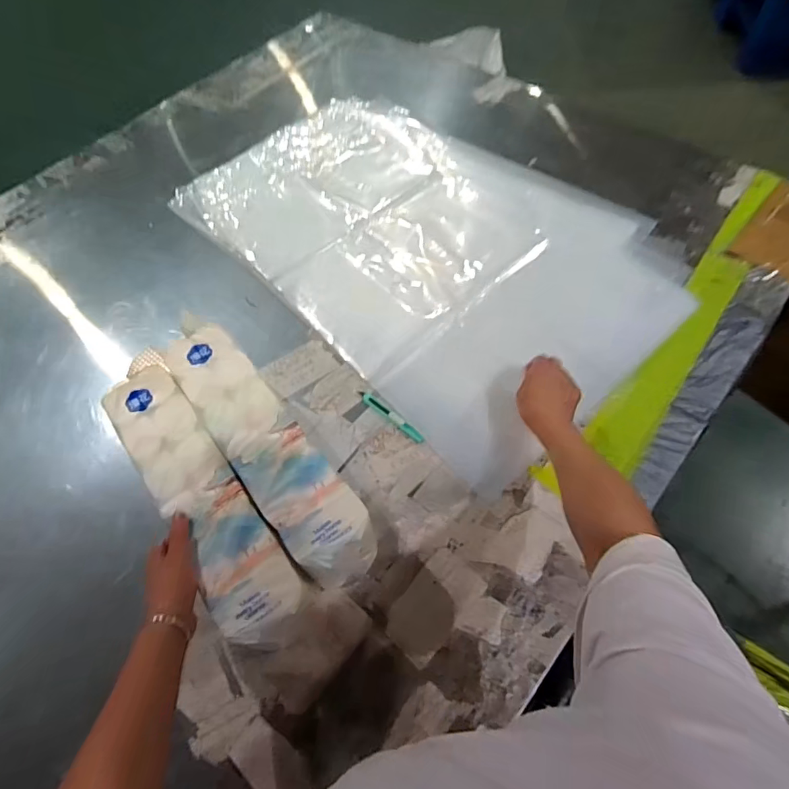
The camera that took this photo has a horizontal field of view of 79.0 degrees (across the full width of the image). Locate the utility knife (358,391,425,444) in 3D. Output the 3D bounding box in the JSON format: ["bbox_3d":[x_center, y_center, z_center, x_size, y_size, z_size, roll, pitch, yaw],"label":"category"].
[{"bbox_3d":[-0.006,0.032,0.724,0.125,0.006,0.016,36,69,22],"label":"utility knife"}]

